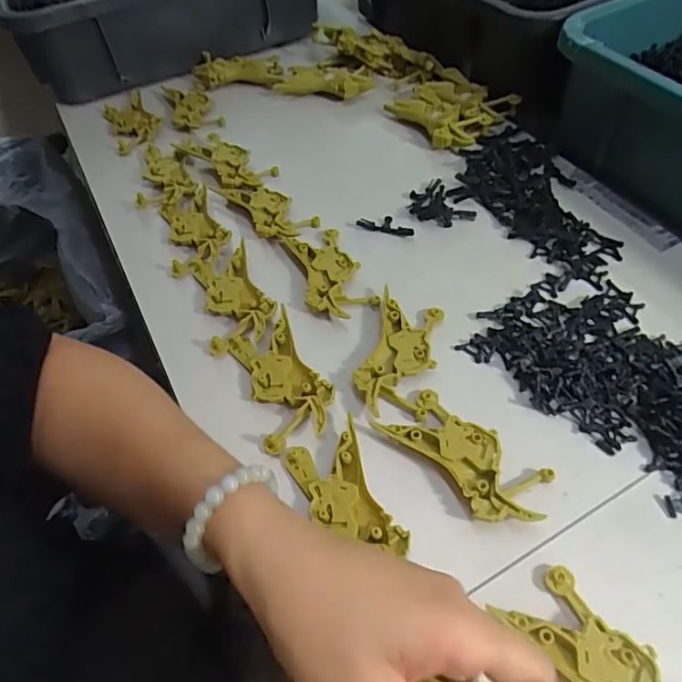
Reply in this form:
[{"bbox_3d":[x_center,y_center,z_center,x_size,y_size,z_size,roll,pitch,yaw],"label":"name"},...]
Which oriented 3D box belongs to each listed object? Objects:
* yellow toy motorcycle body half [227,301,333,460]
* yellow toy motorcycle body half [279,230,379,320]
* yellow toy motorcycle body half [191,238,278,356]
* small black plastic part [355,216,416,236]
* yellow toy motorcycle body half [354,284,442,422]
[{"bbox_3d":[-0.040,0.024,0.347,0.050,0.015,0.095,-21,55,-11],"label":"yellow toy motorcycle body half"},{"bbox_3d":[-0.011,-0.055,0.402,0.047,0.014,0.098,-19,54,-9],"label":"yellow toy motorcycle body half"},{"bbox_3d":[-0.081,-0.035,0.391,0.051,0.014,0.090,-18,54,-8],"label":"yellow toy motorcycle body half"},{"bbox_3d":[0.038,-0.098,0.434,0.047,0.010,0.013,11,55,13],"label":"small black plastic part"},{"bbox_3d":[0.040,0.010,0.352,0.047,0.015,0.092,9,55,11],"label":"yellow toy motorcycle body half"}]

